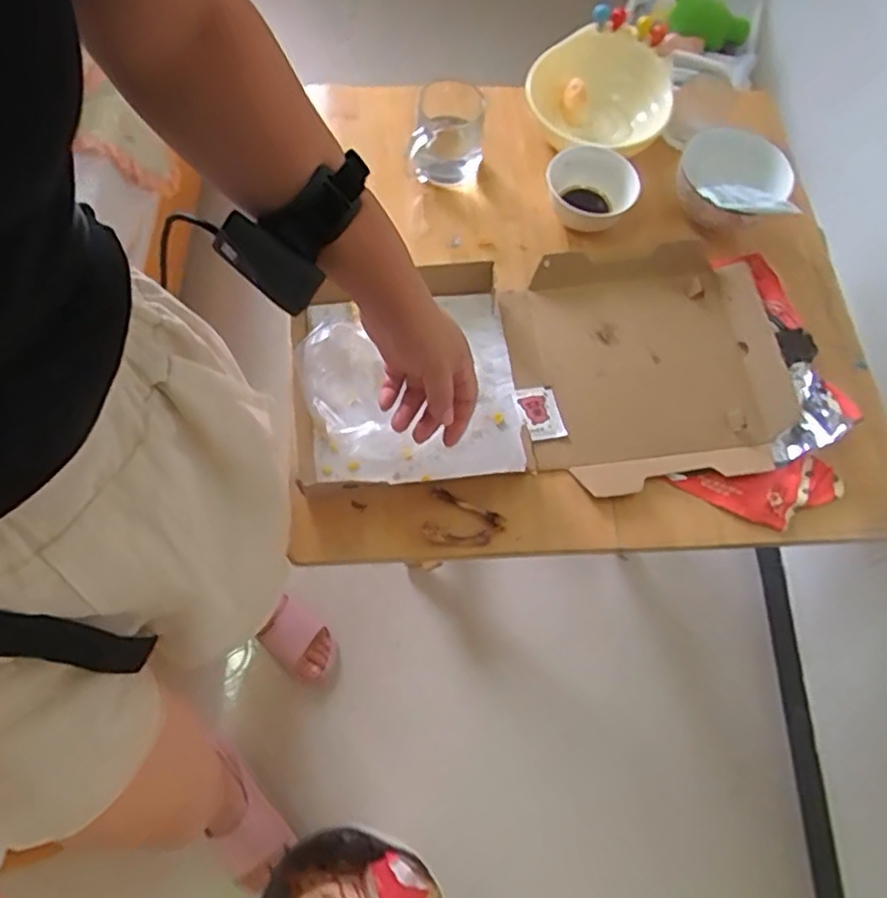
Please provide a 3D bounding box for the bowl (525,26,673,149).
[{"bbox_3d":[0.204,-0.488,0.893,0.180,0.077,0.166,1,66,-2],"label":"bowl"}]

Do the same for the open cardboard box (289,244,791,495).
[{"bbox_3d":[0.111,-0.089,0.731,0.549,0.063,0.282,-9,70,-4],"label":"open cardboard box"}]

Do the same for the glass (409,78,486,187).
[{"bbox_3d":[0.003,-0.392,0.835,0.090,0.087,0.085,12,66,2],"label":"glass"}]

